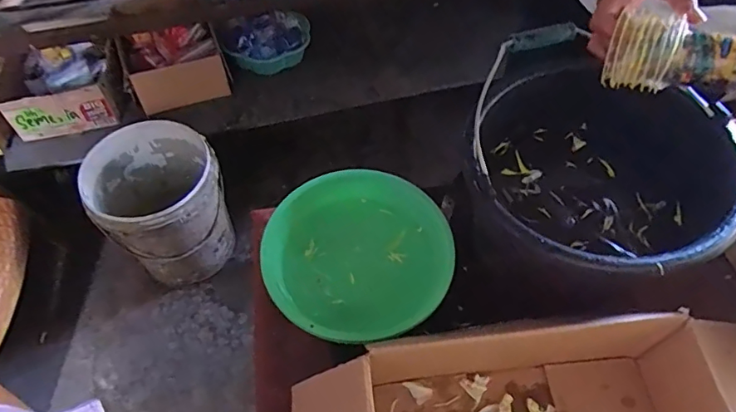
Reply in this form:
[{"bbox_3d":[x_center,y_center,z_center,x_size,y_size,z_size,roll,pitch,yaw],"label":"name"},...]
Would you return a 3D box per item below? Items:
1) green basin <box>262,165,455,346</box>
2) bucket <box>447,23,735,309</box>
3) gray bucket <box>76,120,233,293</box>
[{"bbox_3d":[-0.008,0.059,0.627,0.231,0.053,0.226,0,57,0],"label":"green basin"},{"bbox_3d":[0.244,-0.021,0.582,0.264,0.219,0.274,0,57,0],"label":"bucket"},{"bbox_3d":[-0.532,0.001,1.334,0.304,0.349,0.302,-20,59,-12],"label":"gray bucket"}]

